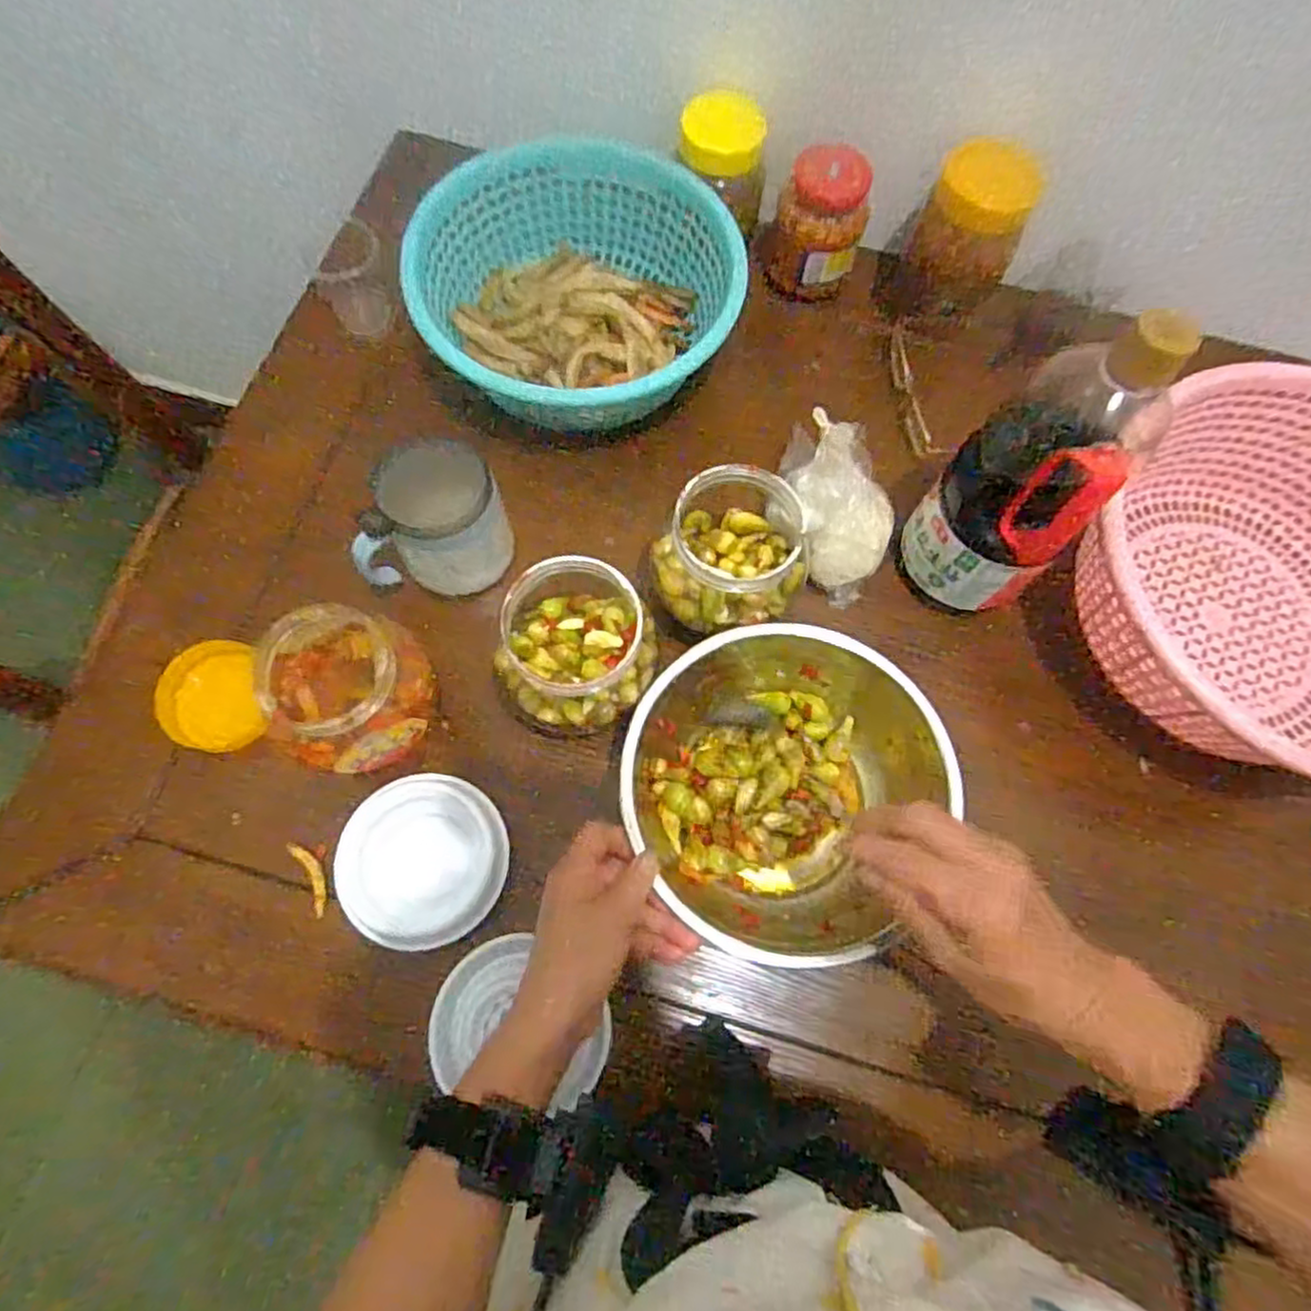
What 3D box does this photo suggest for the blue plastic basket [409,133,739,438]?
[{"bbox_3d":[-0.064,-0.306,0.628,0.267,0.084,0.252,0,70,-1],"label":"blue plastic basket"}]

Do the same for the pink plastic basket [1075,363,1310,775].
[{"bbox_3d":[0.456,-0.054,0.559,0.294,0.137,0.287,0,70,-1],"label":"pink plastic basket"}]

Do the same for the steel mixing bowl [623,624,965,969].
[{"bbox_3d":[0.088,0.090,0.505,0.203,0.082,0.213,0,70,-1],"label":"steel mixing bowl"}]

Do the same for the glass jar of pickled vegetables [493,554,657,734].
[{"bbox_3d":[-0.049,-0.004,0.499,0.093,0.099,0.094,0,70,-1],"label":"glass jar of pickled vegetables"}]

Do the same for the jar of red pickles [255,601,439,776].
[{"bbox_3d":[-0.191,0.022,0.474,0.084,0.107,0.086,0,70,-1],"label":"jar of red pickles"}]

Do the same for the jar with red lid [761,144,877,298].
[{"bbox_3d":[0.144,-0.374,0.654,0.075,0.111,0.069,0,70,-1],"label":"jar with red lid"}]

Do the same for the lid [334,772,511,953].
[{"bbox_3d":[-0.156,0.137,0.492,0.109,0.017,0.107,0,70,-1],"label":"lid"}]

